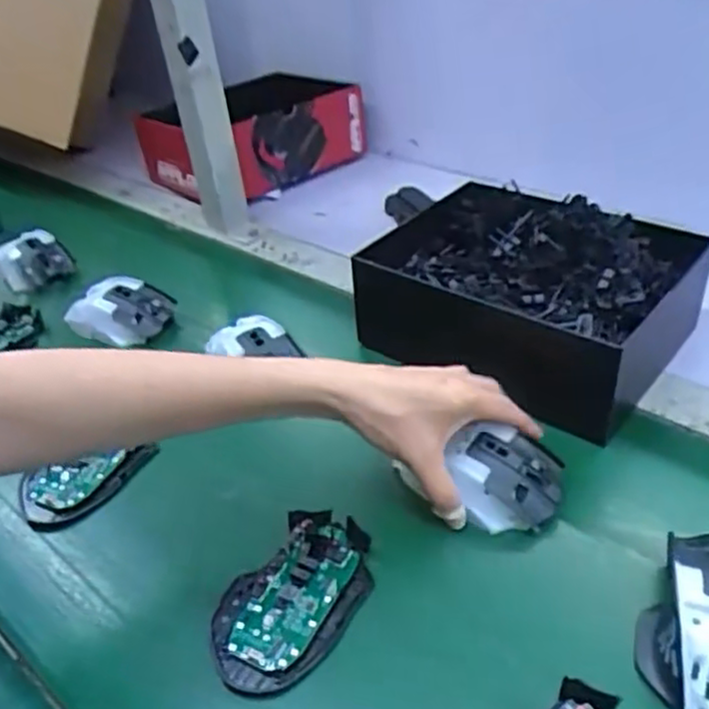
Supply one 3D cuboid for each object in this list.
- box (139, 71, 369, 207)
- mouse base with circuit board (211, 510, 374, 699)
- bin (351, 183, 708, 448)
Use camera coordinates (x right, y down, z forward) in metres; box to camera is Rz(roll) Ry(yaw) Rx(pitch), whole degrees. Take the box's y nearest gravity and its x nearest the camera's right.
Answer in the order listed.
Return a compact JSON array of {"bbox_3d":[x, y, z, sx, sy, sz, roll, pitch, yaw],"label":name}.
[{"bbox_3d":[-0.144,-0.316,1.012,0.272,0.107,0.192,-28,41,-24],"label":"box"},{"bbox_3d":[-0.036,0.145,0.429,0.071,0.022,0.115,24,47,35],"label":"mouse base with circuit board"},{"bbox_3d":[0.144,-0.054,0.604,0.238,0.099,0.175,25,47,36],"label":"bin"}]

